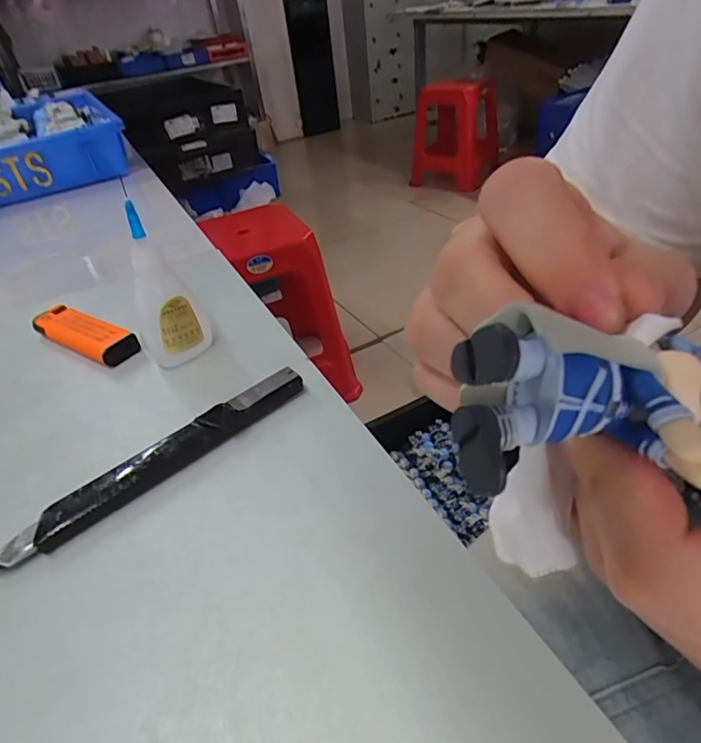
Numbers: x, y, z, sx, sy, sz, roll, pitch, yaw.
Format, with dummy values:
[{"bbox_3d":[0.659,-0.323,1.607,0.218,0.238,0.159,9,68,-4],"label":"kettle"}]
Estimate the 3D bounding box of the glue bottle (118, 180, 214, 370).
[{"bbox_3d":[-0.097,-0.043,0.253,0.033,0.086,0.020,-19,39,-15],"label":"glue bottle"}]

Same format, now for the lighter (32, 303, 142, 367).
[{"bbox_3d":[-0.159,-0.022,0.296,0.080,0.014,0.022,18,44,29],"label":"lighter"}]

